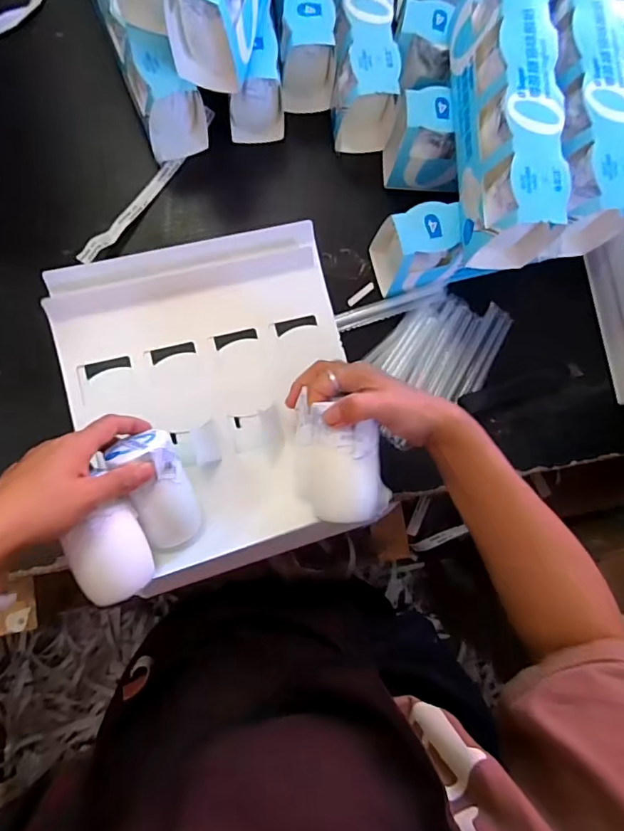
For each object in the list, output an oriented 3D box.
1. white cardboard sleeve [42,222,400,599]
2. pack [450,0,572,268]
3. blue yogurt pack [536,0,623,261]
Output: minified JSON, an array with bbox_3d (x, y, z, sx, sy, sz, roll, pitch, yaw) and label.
[{"bbox_3d":[-0.090,-0.010,0.491,0.265,0.074,0.328,-16,87,-9],"label":"white cardboard sleeve"},{"bbox_3d":[0.189,-0.291,0.472,0.072,0.094,0.271,-2,84,-7],"label":"pack"},{"bbox_3d":[0.258,-0.304,0.476,0.070,0.083,0.281,-4,84,-7],"label":"blue yogurt pack"}]

